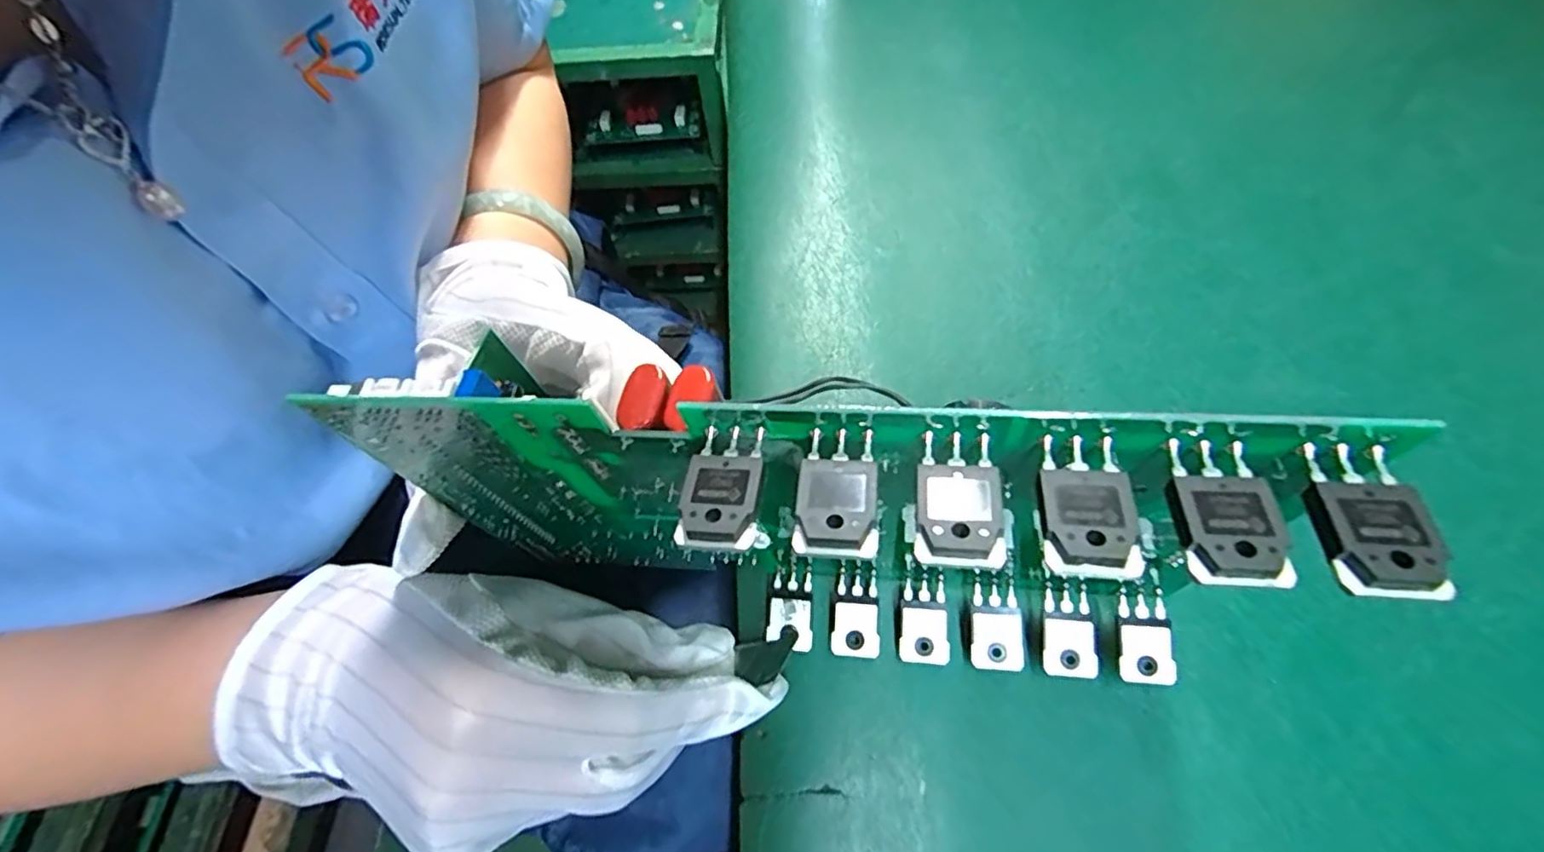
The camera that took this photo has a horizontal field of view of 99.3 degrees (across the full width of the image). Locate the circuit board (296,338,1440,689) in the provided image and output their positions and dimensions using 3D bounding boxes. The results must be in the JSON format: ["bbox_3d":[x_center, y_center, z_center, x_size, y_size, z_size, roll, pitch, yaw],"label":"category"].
[{"bbox_3d":[0.010,0.030,0.182,0.227,0.131,0.043,9,63,8],"label":"circuit board"}]

